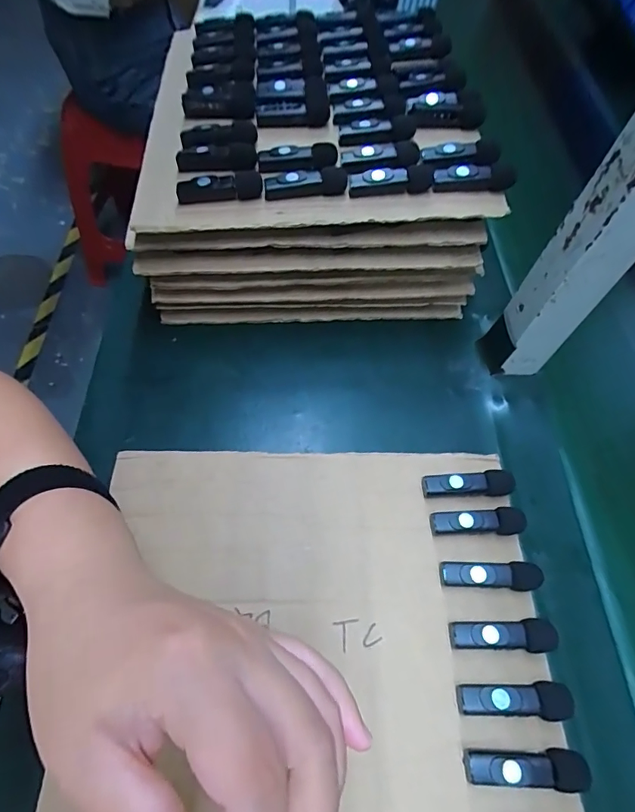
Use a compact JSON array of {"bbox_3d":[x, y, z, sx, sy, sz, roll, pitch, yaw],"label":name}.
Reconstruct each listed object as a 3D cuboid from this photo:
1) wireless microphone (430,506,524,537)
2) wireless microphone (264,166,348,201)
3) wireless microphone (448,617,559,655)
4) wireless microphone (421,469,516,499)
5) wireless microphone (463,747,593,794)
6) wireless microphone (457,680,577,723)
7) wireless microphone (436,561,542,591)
[{"bbox_3d":[0.115,0.083,0.322,0.067,0.015,0.018,-1,60,-7],"label":"wireless microphone"},{"bbox_3d":[-0.009,-0.174,0.356,0.064,0.017,0.019,-8,61,-11],"label":"wireless microphone"},{"bbox_3d":[0.116,0.146,0.287,0.064,0.015,0.019,0,60,-7],"label":"wireless microphone"},{"bbox_3d":[0.111,0.058,0.336,0.065,0.014,0.017,1,60,-6],"label":"wireless microphone"},{"bbox_3d":[0.116,0.202,0.253,0.065,0.016,0.018,4,59,-5],"label":"wireless microphone"},{"bbox_3d":[0.116,0.174,0.269,0.067,0.013,0.018,4,59,-5],"label":"wireless microphone"},{"bbox_3d":[0.115,0.114,0.304,0.064,0.017,0.017,4,59,-5],"label":"wireless microphone"}]

